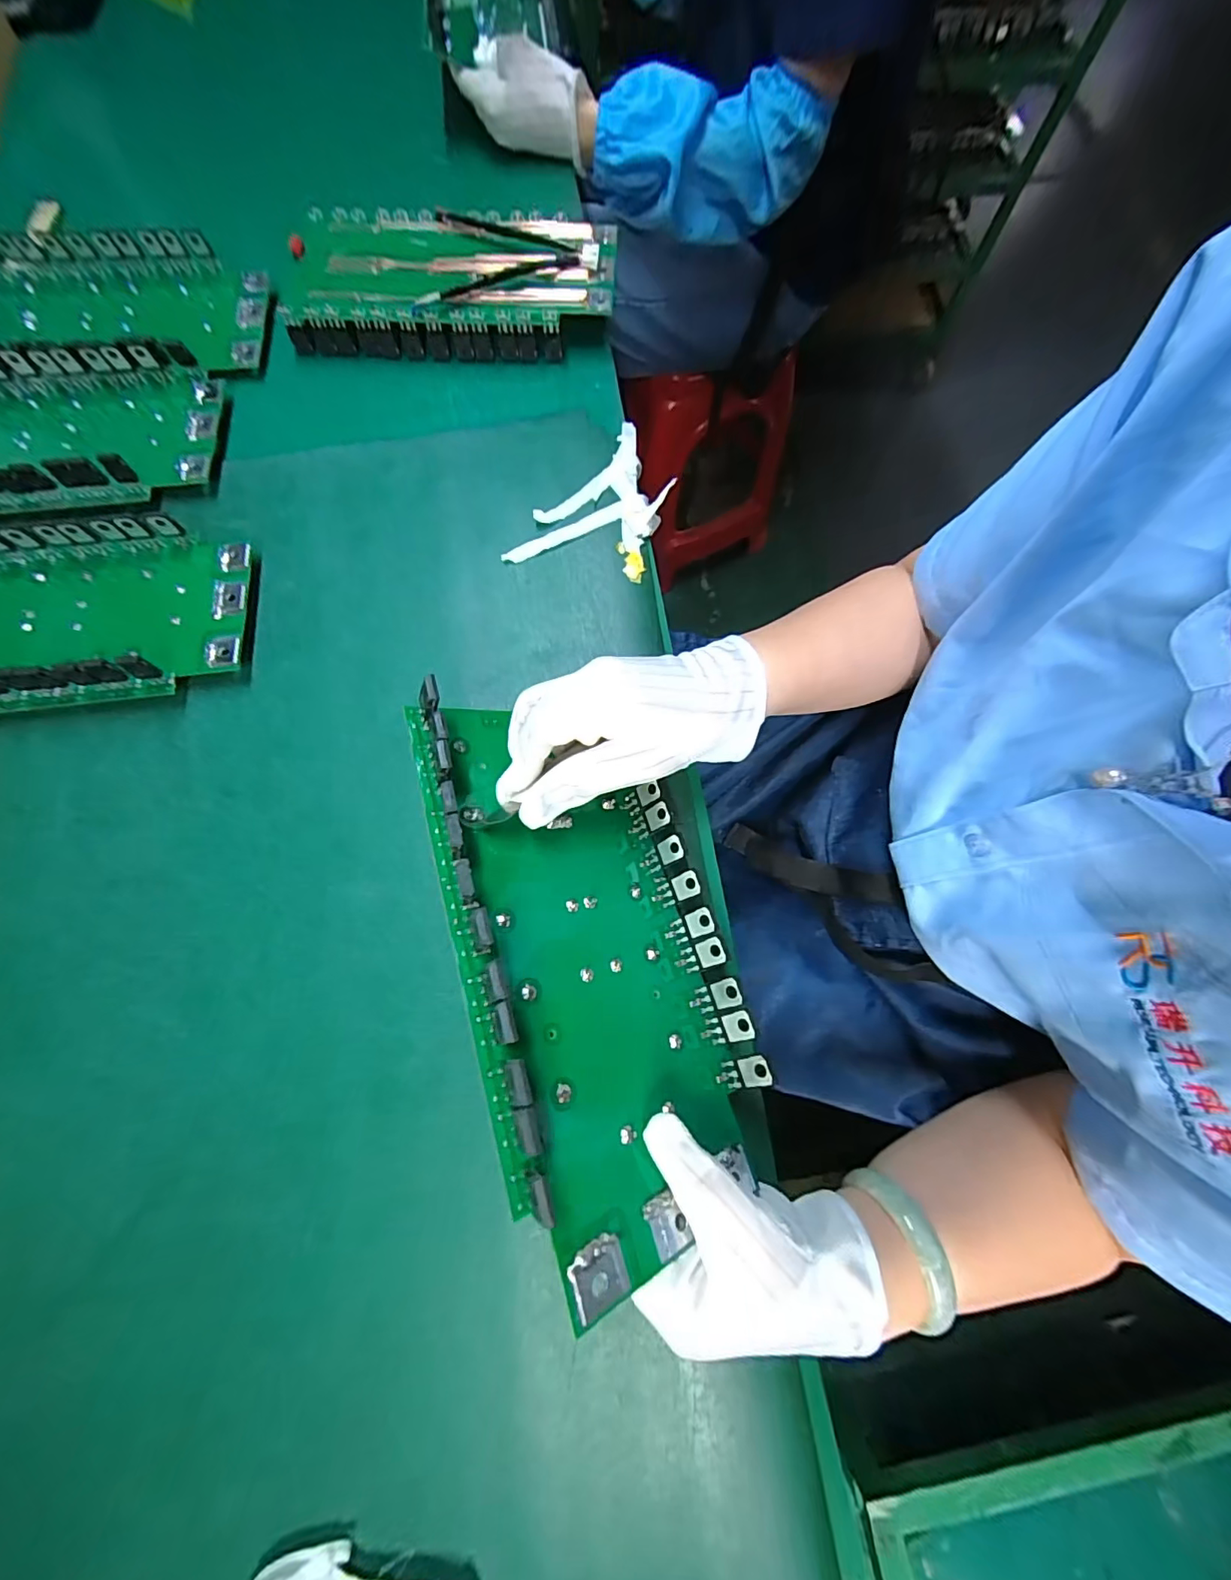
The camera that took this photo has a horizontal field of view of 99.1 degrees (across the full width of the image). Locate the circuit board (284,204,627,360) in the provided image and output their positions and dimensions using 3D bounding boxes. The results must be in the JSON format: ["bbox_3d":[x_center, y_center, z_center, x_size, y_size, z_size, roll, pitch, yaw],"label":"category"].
[{"bbox_3d":[-0.148,-0.464,0.481,0.288,0.049,0.133,3,74,0],"label":"circuit board"}]

